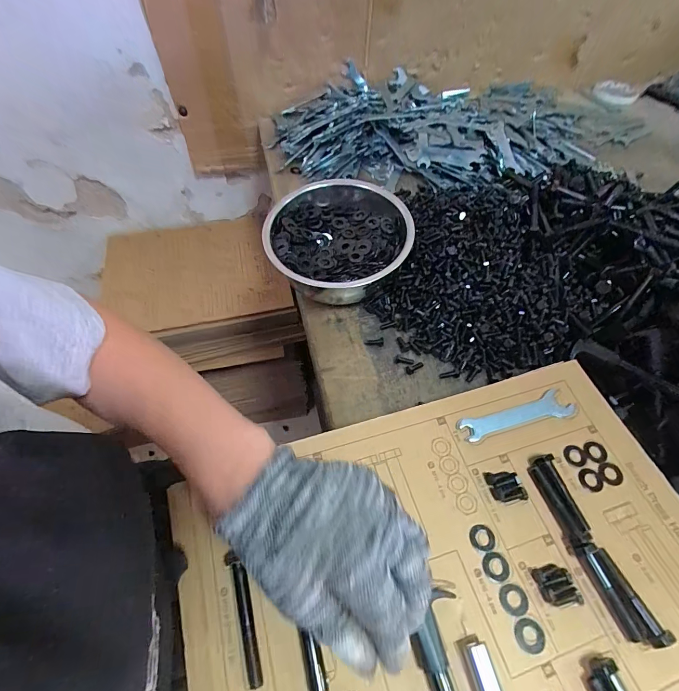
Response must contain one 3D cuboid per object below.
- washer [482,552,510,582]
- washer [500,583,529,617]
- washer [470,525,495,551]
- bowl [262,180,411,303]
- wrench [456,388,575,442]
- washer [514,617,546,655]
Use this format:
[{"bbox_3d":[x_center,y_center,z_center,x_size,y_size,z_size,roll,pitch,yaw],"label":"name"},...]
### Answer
[{"bbox_3d":[0.117,0.164,0.276,0.019,0.004,0.019,0,55,0],"label":"washer"},{"bbox_3d":[0.125,0.181,0.264,0.019,0.004,0.019,0,55,0],"label":"washer"},{"bbox_3d":[0.110,0.148,0.287,0.019,0.004,0.018,0,55,0],"label":"washer"},{"bbox_3d":[0.000,-0.118,0.459,0.168,0.074,0.166,0,55,0],"label":"bowl"},{"bbox_3d":[0.163,0.065,0.342,0.112,0.008,0.025,-16,57,-11],"label":"wrench"},{"bbox_3d":[0.130,0.197,0.253,0.020,0.004,0.019,0,55,0],"label":"washer"}]

